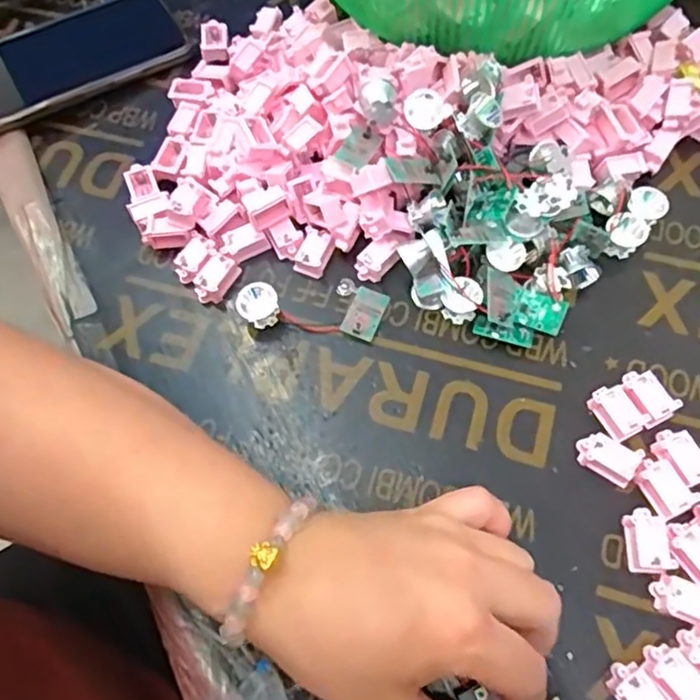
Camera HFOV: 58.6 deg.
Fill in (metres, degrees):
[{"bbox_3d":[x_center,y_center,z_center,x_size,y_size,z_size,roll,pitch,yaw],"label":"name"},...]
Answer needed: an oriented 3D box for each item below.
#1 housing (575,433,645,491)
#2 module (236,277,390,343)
[{"bbox_3d":[0.132,0.056,0.321,0.030,0.012,0.019,27,70,14],"label":"housing"},{"bbox_3d":[-0.021,-0.029,0.363,0.081,0.018,0.036,7,67,6],"label":"module"}]

